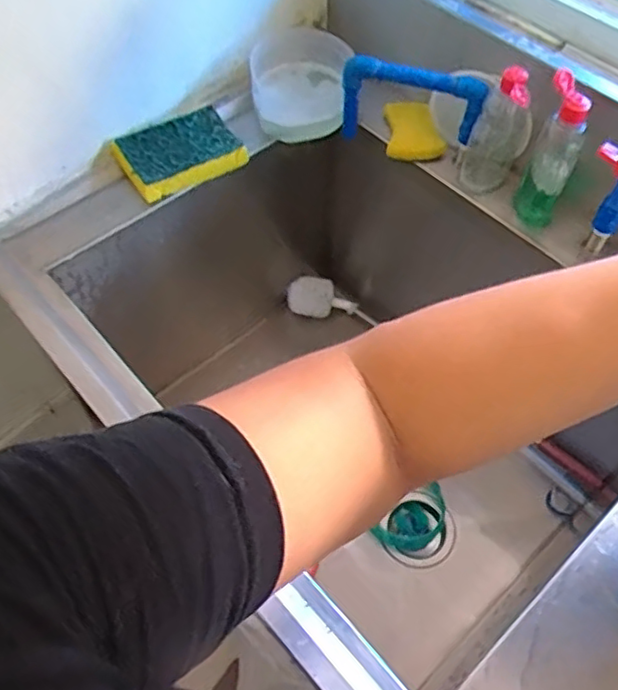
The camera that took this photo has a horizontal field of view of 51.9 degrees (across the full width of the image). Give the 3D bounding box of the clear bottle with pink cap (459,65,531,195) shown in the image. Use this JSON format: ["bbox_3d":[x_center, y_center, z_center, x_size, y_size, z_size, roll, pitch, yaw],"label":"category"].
[{"bbox_3d":[0.227,-0.258,0.767,0.065,0.163,0.049,21,59,12],"label":"clear bottle with pink cap"}]

